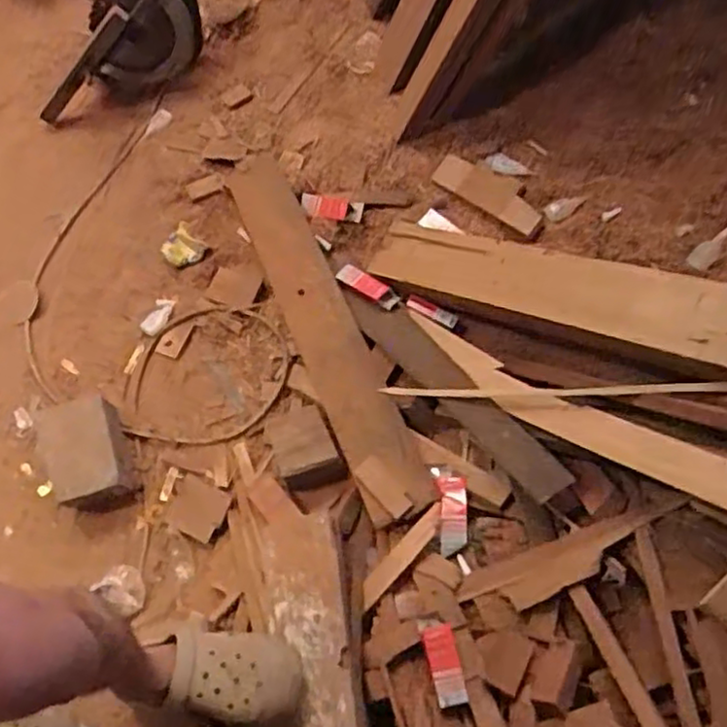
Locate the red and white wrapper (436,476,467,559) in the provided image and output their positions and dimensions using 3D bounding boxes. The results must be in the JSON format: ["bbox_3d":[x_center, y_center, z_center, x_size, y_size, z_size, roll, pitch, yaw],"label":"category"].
[{"bbox_3d":[0.137,0.231,1.073,0.042,0.013,0.121,2,67,0],"label":"red and white wrapper"}]

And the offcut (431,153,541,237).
[{"bbox_3d":[0.232,-0.327,1.333,0.238,0.030,0.073,39,98,27],"label":"offcut"}]

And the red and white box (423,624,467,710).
[{"bbox_3d":[0.110,0.408,0.952,0.039,0.021,0.102,-9,54,-5],"label":"red and white box"}]

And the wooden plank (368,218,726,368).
[{"bbox_3d":[0.278,-0.131,1.115,0.633,0.036,0.122,21,67,38],"label":"wooden plank"}]

